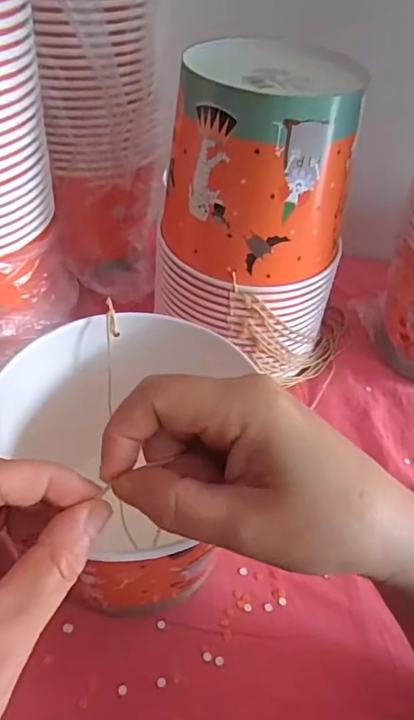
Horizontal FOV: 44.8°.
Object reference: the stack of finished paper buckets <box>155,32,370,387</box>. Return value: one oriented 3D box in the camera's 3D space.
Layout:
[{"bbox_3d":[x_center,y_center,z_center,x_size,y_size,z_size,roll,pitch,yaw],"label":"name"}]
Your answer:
[{"bbox_3d":[0.048,-0.112,0.426,0.144,0.245,0.152,16,47,9],"label":"stack of finished paper buckets"}]

